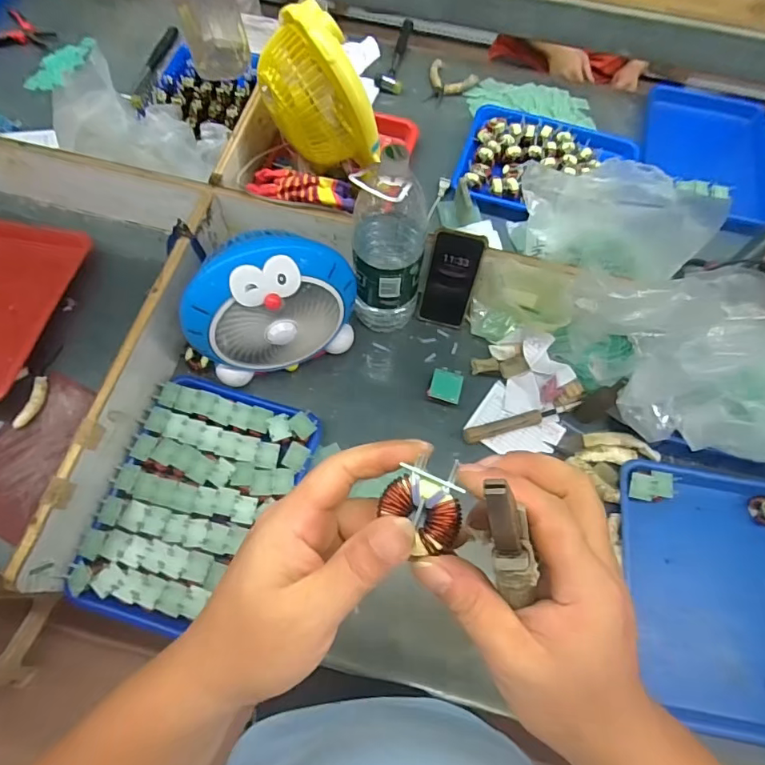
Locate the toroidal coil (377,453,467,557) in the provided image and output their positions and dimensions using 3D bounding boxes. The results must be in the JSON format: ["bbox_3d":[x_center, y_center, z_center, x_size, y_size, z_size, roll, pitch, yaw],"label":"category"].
[{"bbox_3d":[0.019,0.063,0.246,0.039,0.015,0.040,-2,67,-2],"label":"toroidal coil"}]

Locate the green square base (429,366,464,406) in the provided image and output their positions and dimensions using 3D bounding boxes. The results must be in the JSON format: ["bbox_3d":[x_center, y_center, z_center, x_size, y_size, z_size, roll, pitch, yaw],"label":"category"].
[{"bbox_3d":[0.097,0.004,0.754,0.045,0.006,0.058,9,55,12],"label":"green square base"}]

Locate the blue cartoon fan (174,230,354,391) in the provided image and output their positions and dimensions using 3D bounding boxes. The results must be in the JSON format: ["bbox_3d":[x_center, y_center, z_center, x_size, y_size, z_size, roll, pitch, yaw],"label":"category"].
[{"bbox_3d":[-0.158,-0.107,0.708,0.221,0.248,0.118,-26,70,-12],"label":"blue cartoon fan"}]

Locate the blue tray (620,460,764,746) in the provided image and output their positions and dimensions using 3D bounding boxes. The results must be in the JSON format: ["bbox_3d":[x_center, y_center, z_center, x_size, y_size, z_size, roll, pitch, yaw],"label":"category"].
[{"bbox_3d":[0.450,0.286,0.677,0.248,0.041,0.333,10,67,2],"label":"blue tray"}]

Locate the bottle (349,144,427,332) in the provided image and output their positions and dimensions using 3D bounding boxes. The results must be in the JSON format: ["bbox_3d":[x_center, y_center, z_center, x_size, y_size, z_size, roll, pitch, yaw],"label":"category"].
[{"bbox_3d":[0.009,-0.185,0.706,0.099,0.318,0.097,3,67,-1],"label":"bottle"}]

